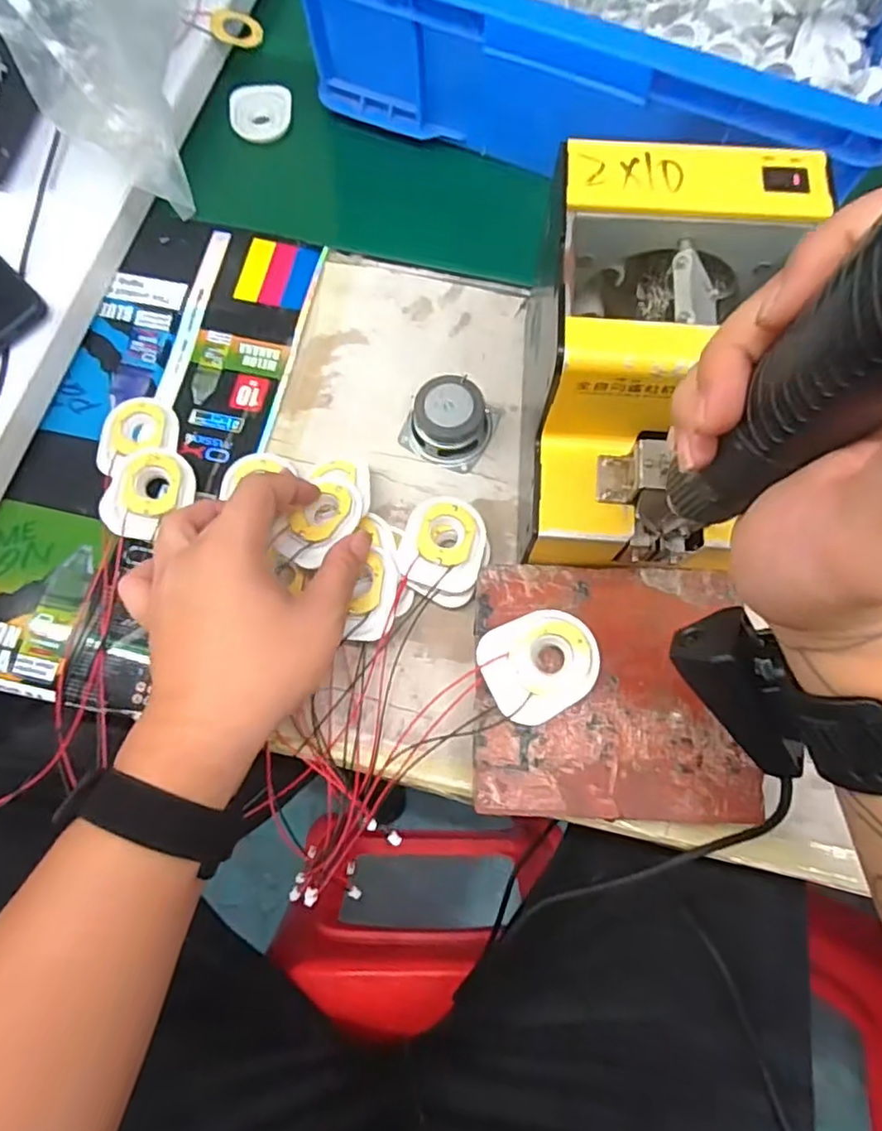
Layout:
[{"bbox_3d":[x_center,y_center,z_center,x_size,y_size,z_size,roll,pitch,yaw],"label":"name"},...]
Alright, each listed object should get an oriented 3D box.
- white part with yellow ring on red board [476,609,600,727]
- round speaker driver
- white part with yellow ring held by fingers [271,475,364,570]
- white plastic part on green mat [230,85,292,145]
[{"bbox_3d":[0.051,0.051,0.320,0.058,0.020,0.050,-27,75,-8],"label":"white part with yellow ring on red board"},{"bbox_3d":[0.006,-0.097,0.408,0.053,0.029,0.052,28,75,8],"label":"round speaker driver"},{"bbox_3d":[-0.072,-0.027,0.370,0.037,0.010,0.058,36,76,10],"label":"white part with yellow ring held by fingers"},{"bbox_3d":[-0.146,-0.368,0.508,0.048,0.005,0.043,-7,96,-14],"label":"white plastic part on green mat"}]

